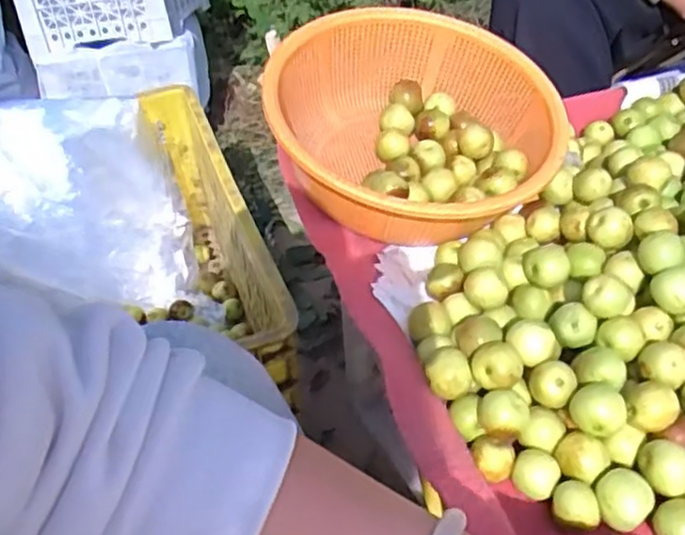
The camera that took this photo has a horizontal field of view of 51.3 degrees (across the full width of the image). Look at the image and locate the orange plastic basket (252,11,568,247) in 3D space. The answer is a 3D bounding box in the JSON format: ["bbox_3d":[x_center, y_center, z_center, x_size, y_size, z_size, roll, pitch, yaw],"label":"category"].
[{"bbox_3d":[0.071,-0.128,0.656,0.243,0.121,0.251,0,43,4],"label":"orange plastic basket"}]

